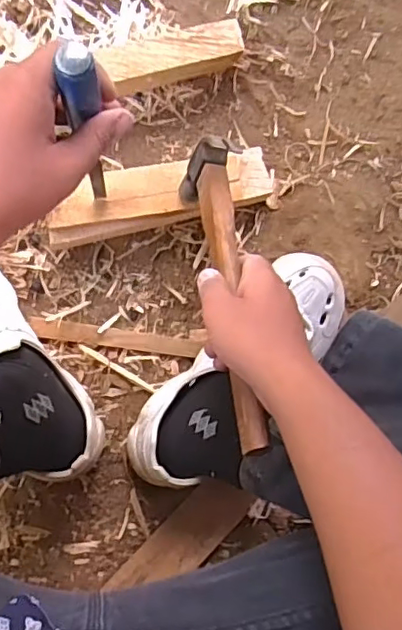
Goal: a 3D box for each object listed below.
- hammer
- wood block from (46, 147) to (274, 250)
[{"bbox_3d":[0.019,-0.023,0.471,0.035,0.087,0.272,-4,62,-7],"label":"hammer"},{"bbox_3d":[-0.038,-0.118,0.586,0.225,0.061,0.057,-14,90,-7],"label":"wood block"}]

